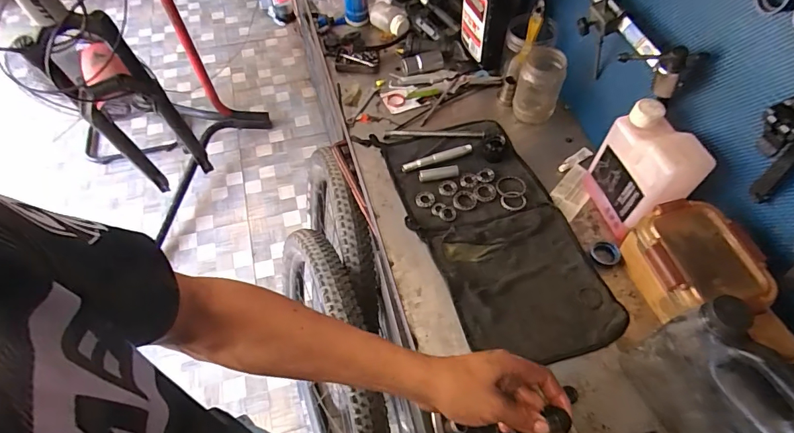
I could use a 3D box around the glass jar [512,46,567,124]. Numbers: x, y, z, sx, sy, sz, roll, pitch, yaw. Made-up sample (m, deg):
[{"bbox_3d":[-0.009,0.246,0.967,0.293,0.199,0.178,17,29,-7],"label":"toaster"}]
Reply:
[{"bbox_3d":[0.251,-0.237,0.771,0.072,0.124,0.072,0,56,0],"label":"glass jar"}]

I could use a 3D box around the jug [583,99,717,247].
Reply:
[{"bbox_3d":[0.344,-0.056,0.613,0.063,0.172,0.131,-11,57,-7],"label":"jug"}]

